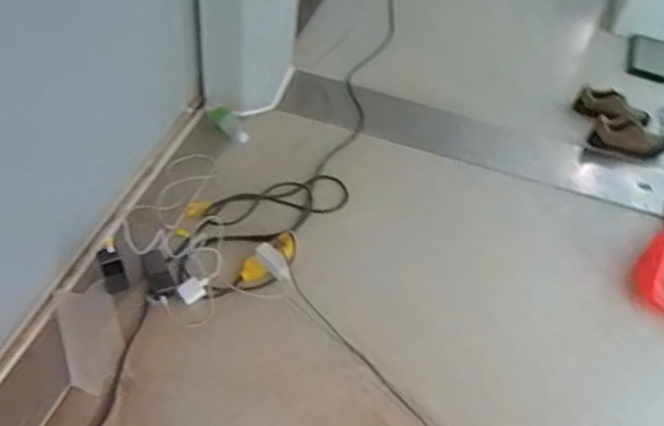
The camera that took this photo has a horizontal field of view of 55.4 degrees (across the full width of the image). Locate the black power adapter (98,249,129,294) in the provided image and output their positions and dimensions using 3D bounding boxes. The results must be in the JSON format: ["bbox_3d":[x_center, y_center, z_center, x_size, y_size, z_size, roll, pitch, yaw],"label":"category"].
[{"bbox_3d":[-0.565,0.150,1.636,0.059,0.122,0.020,-9,26,-11],"label":"black power adapter"}]

